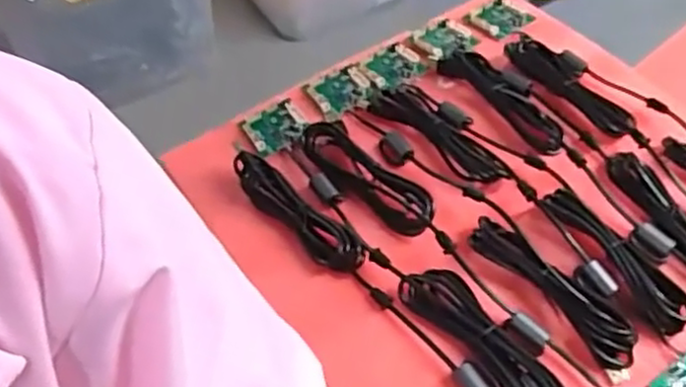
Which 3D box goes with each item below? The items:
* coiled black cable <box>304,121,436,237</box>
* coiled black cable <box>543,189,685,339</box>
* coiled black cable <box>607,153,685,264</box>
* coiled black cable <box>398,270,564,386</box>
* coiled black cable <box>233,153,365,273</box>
[{"bbox_3d":[0.022,-0.017,0.617,0.042,0.015,0.154,-31,55,-23],"label":"coiled black cable"},{"bbox_3d":[0.217,0.047,0.546,0.041,0.027,0.134,-26,53,-19],"label":"coiled black cable"},{"bbox_3d":[0.272,0.021,0.572,0.048,0.019,0.147,-29,54,-21],"label":"coiled black cable"},{"bbox_3d":[0.101,0.106,0.509,0.040,0.016,0.141,-31,55,-23],"label":"coiled black cable"},{"bbox_3d":[-0.040,0.014,0.597,0.036,0.018,0.150,-31,55,-23],"label":"coiled black cable"}]

